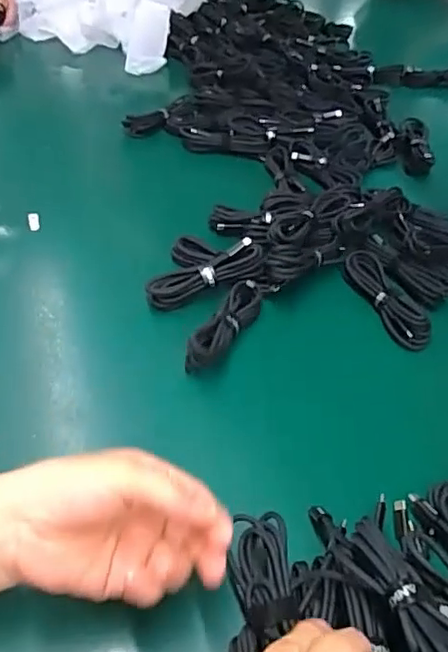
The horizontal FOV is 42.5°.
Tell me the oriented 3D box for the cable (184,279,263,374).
[{"bbox_3d":[0.003,-0.005,0.491,0.028,0.018,0.106,23,48,16],"label":"cable"}]

